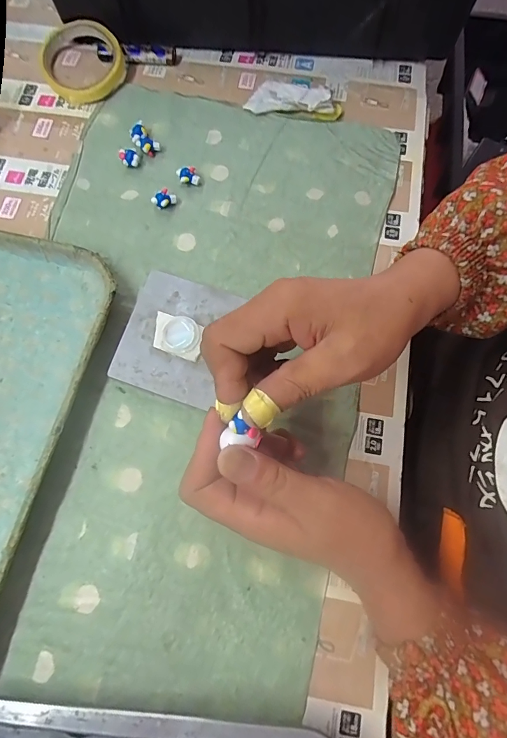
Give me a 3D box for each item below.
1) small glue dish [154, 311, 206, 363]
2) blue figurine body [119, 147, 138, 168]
[{"bbox_3d":[-0.060,-0.027,0.313,0.043,0.007,0.031,20,72,7],"label":"small glue dish"},{"bbox_3d":[-0.117,-0.199,0.371,0.016,0.012,0.014,-24,73,-8],"label":"blue figurine body"}]

